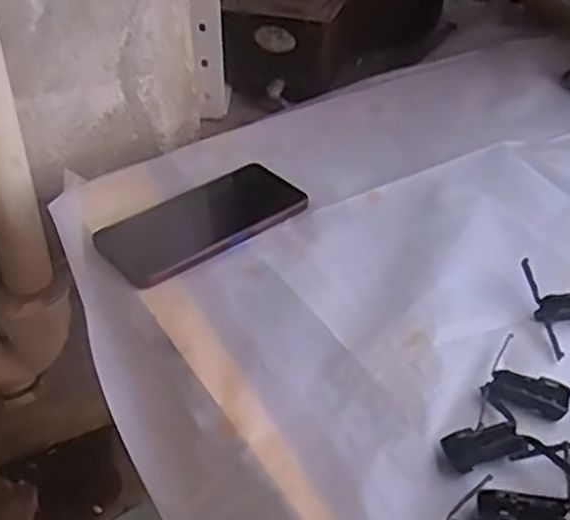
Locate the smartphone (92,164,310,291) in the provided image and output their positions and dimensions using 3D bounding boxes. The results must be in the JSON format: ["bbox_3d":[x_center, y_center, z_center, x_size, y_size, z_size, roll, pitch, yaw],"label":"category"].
[{"bbox_3d":[-0.067,-0.033,0.592,0.165,0.008,0.085,-29,46,-30],"label":"smartphone"}]

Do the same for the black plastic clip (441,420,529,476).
[{"bbox_3d":[0.113,0.102,0.415,0.045,0.007,0.022,-15,41,-16],"label":"black plastic clip"}]

